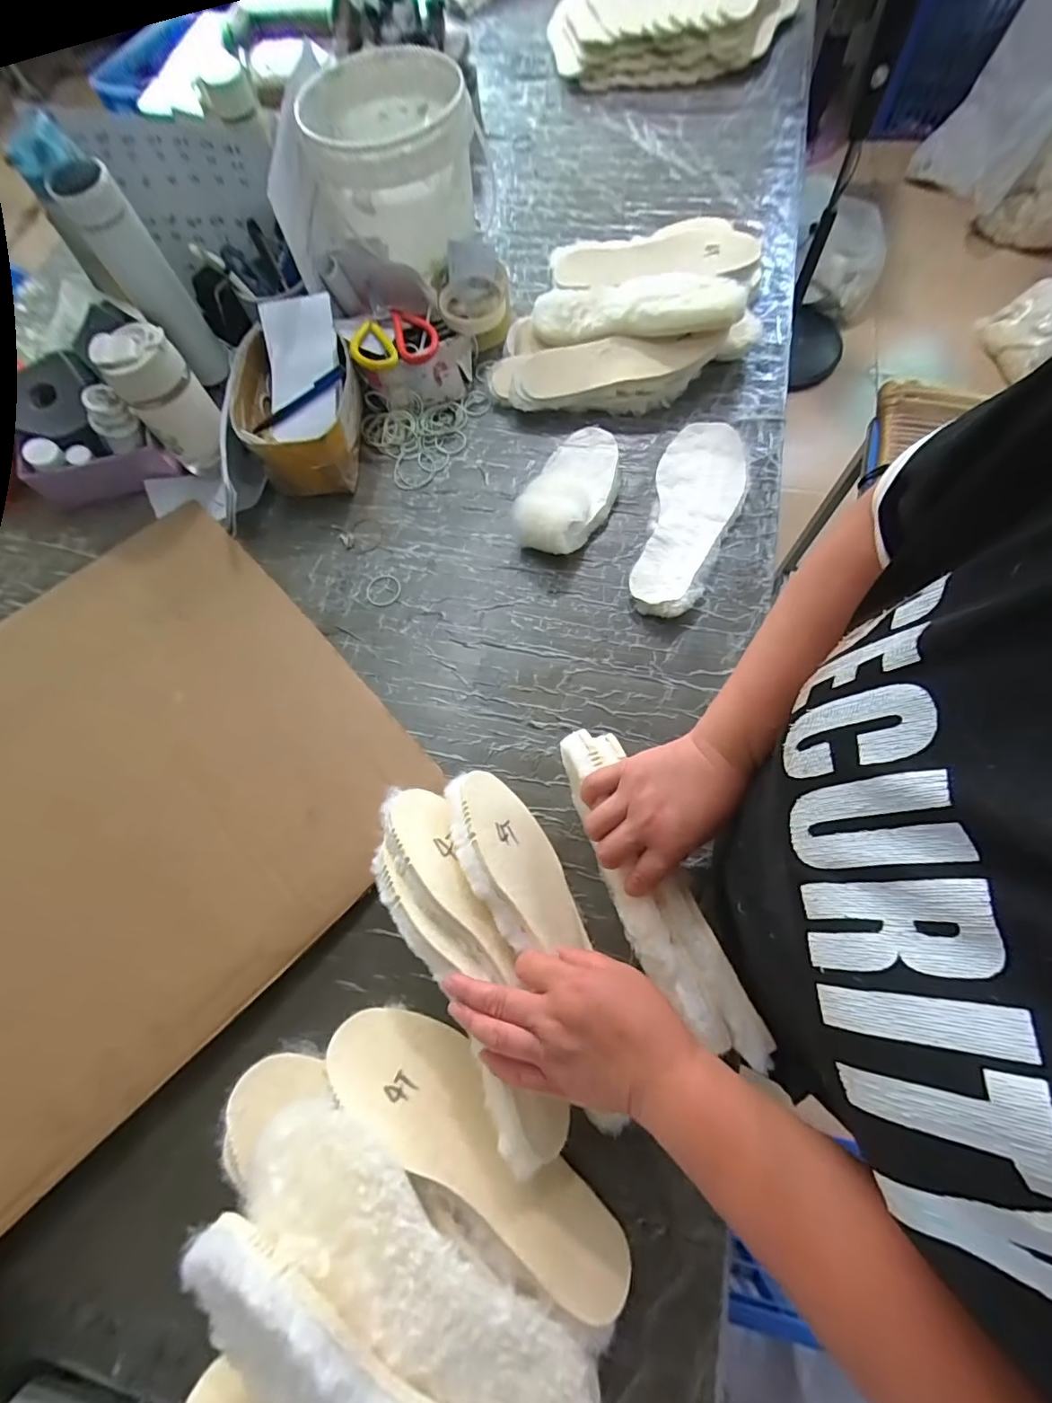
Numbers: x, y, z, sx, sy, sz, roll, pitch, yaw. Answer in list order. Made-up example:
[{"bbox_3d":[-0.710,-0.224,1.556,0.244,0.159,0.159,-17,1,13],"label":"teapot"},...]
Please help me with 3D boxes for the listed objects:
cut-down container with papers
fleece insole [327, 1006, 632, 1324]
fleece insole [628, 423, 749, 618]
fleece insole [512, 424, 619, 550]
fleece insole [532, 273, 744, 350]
[{"bbox_3d":[-0.282,-0.373,0.641,0.151,0.112,0.214,-18,70,-2],"label":"cut-down container with papers"},{"bbox_3d":[-0.038,0.330,0.387,0.256,0.015,0.085,33,33,14],"label":"fleece insole"},{"bbox_3d":[0.187,-0.215,0.592,0.095,0.018,0.266,19,73,11],"label":"fleece insole"},{"bbox_3d":[0.057,-0.255,0.606,0.093,0.052,0.181,28,74,14],"label":"fleece insole"},{"bbox_3d":[0.135,-0.493,0.641,0.254,0.032,0.076,9,70,18],"label":"fleece insole"}]

